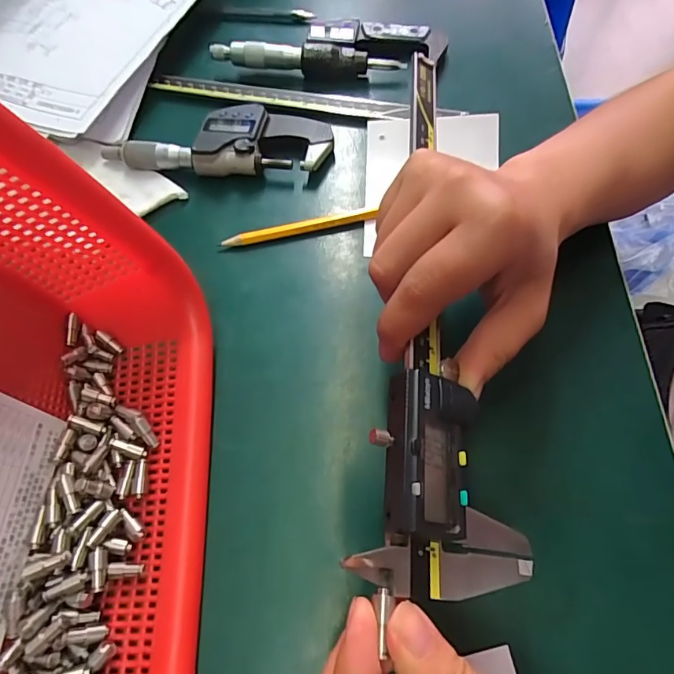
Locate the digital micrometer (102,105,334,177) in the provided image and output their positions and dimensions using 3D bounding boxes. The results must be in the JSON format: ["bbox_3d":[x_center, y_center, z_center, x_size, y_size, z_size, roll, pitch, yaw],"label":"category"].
[{"bbox_3d":[-0.083,-0.138,0.319,0.155,0.026,0.052,-2,64,1],"label":"digital micrometer"}]

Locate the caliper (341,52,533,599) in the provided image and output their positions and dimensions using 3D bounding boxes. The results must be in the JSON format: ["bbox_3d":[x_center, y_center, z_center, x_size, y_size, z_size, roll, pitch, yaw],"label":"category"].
[{"bbox_3d":[0.043,-0.037,0.208,0.054,0.020,0.273,2,63,3],"label":"caliper"}]

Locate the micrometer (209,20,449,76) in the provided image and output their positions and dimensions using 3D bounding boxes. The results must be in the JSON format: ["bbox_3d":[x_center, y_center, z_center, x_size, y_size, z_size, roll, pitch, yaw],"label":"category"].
[{"bbox_3d":[-0.005,-0.233,0.363,0.182,0.028,0.052,-4,64,0],"label":"micrometer"}]

